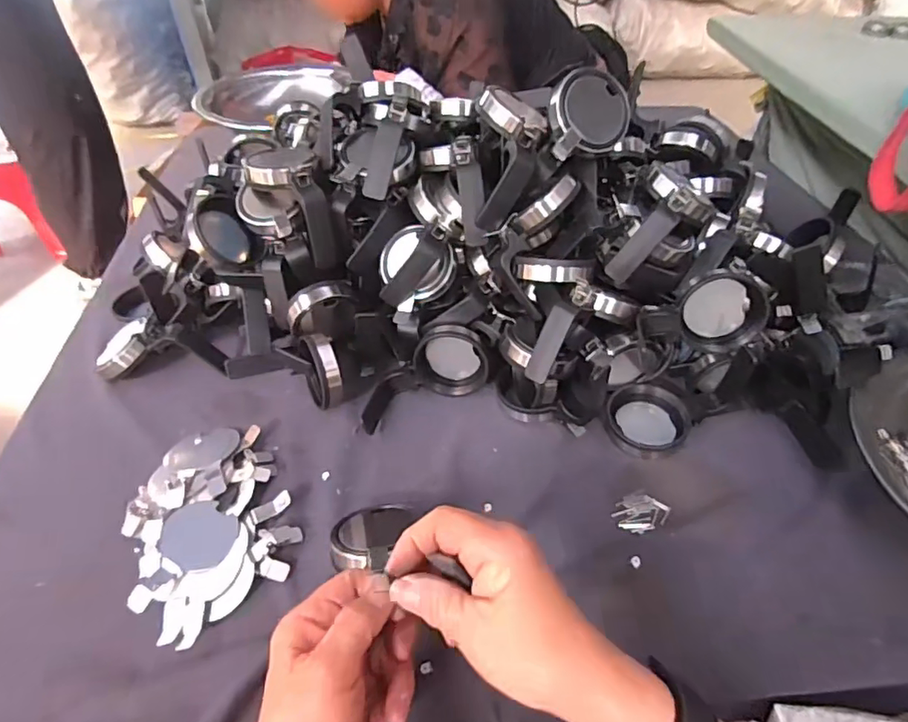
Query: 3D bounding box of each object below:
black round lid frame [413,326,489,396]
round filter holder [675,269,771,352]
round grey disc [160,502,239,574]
[{"bbox_3d":[0.000,0.000,0.535,0.071,0.030,0.067,23,87,8],"label":"black round lid frame"},{"bbox_3d":[0.238,-0.044,0.481,0.069,0.042,0.069,-38,74,22],"label":"round filter holder"},{"bbox_3d":[-0.201,0.137,0.424,0.055,0.008,0.050,26,50,23],"label":"round grey disc"}]

